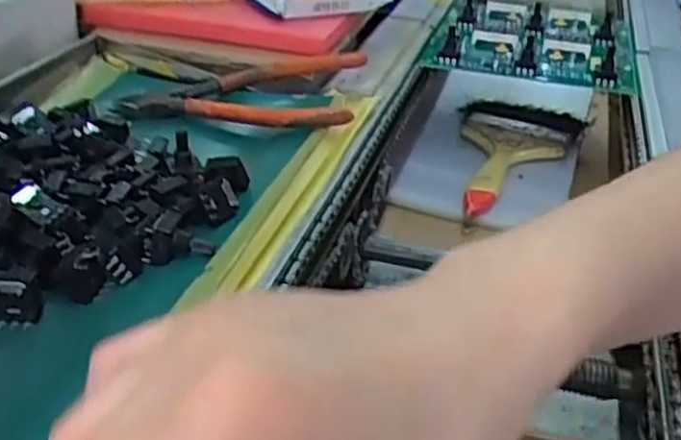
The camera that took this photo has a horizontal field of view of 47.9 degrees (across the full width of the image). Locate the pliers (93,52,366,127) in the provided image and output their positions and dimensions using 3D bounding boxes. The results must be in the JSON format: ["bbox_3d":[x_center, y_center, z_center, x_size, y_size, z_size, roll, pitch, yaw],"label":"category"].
[{"bbox_3d":[-0.068,-0.086,0.486,0.163,0.016,0.106,1,32,-3],"label":"pliers"}]

